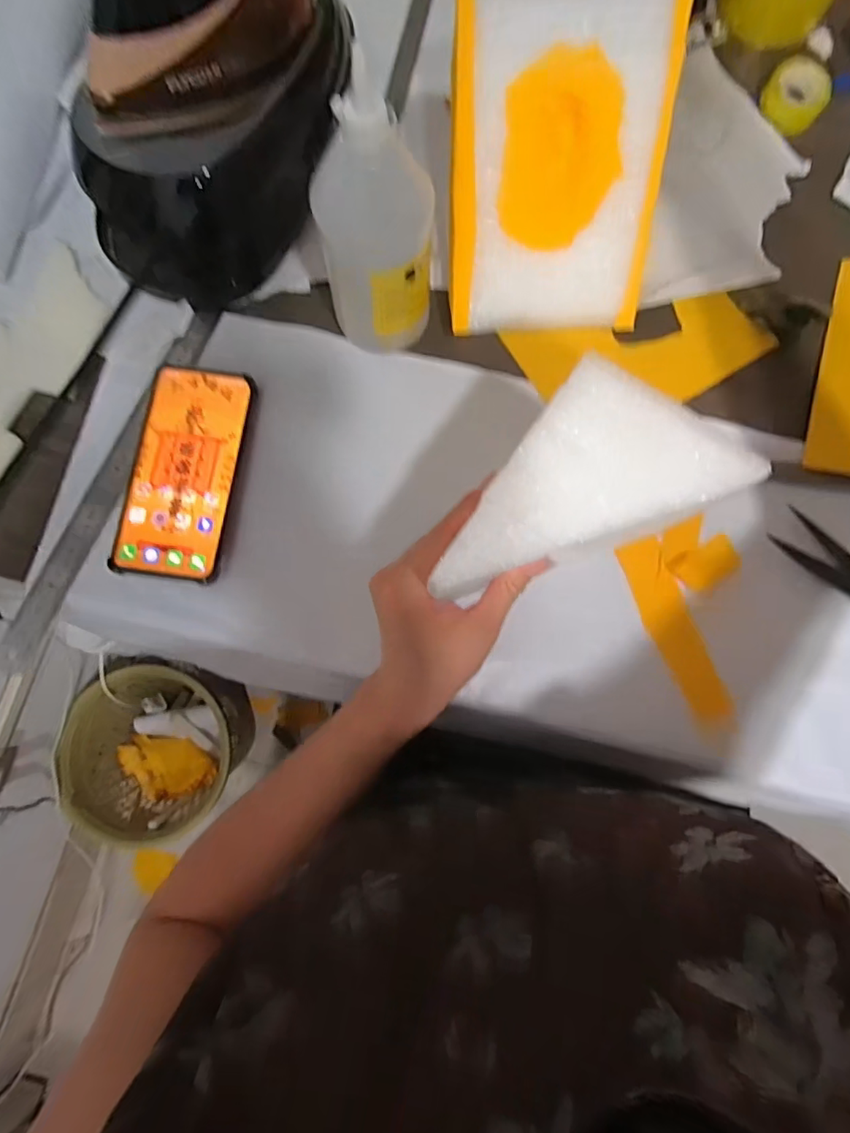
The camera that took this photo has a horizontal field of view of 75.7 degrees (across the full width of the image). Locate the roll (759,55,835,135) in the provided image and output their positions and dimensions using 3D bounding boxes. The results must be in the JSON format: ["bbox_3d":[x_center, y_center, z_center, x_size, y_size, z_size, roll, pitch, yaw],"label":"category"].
[{"bbox_3d":[0.323,-0.411,0.475,0.045,0.023,0.053,-44,85,-6],"label":"roll"}]

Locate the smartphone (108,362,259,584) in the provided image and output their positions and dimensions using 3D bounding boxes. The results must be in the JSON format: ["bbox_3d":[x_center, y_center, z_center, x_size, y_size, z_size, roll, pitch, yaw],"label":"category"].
[{"bbox_3d":[-0.181,-0.072,0.414,0.078,0.013,0.163,9,82,1],"label":"smartphone"}]

